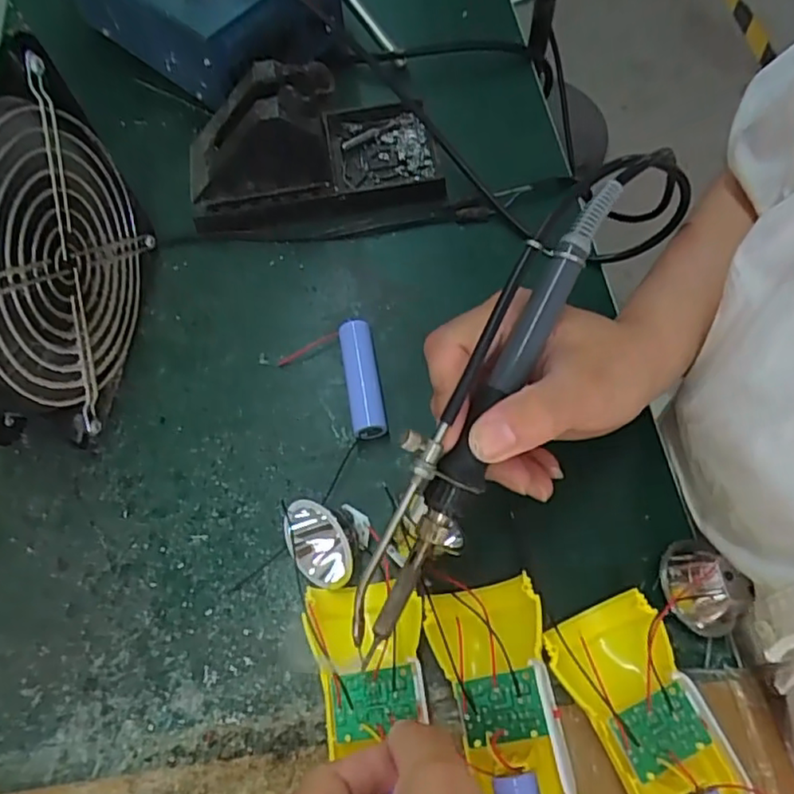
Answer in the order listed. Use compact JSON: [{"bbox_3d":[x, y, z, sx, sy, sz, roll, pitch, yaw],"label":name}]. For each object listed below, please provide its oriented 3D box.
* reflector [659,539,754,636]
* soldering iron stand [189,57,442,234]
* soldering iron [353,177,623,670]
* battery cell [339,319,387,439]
[{"bbox_3d":[0.138,0.085,0.284,0.024,0.034,0.041,-14,66,-7],"label":"reflector"},{"bbox_3d":[-0.049,-0.149,0.363,0.148,0.078,0.070,-11,66,-6],"label":"soldering iron stand"},{"bbox_3d":[0.030,0.003,0.242,0.026,0.021,0.199,27,88,11],"label":"soldering iron"},{"bbox_3d":[-0.019,-0.010,0.337,0.017,0.021,0.062,-9,66,-5],"label":"battery cell"}]

